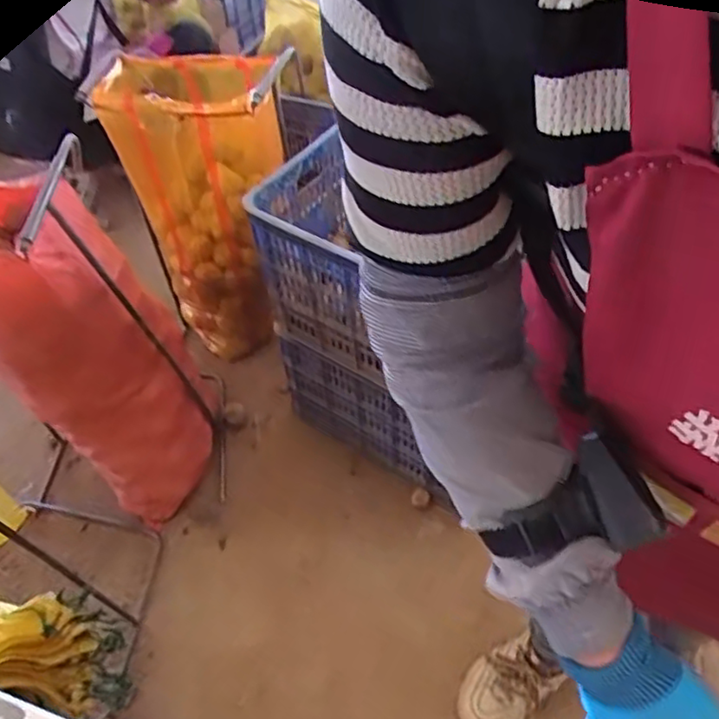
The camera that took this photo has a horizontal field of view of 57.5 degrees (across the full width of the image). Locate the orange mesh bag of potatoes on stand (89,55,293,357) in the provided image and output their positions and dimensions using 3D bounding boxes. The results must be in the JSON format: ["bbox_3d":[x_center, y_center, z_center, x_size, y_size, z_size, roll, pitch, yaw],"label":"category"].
[{"bbox_3d":[-0.291,-0.314,1.498,0.348,0.713,0.306,-3,49,2],"label":"orange mesh bag of potatoes on stand"}]

